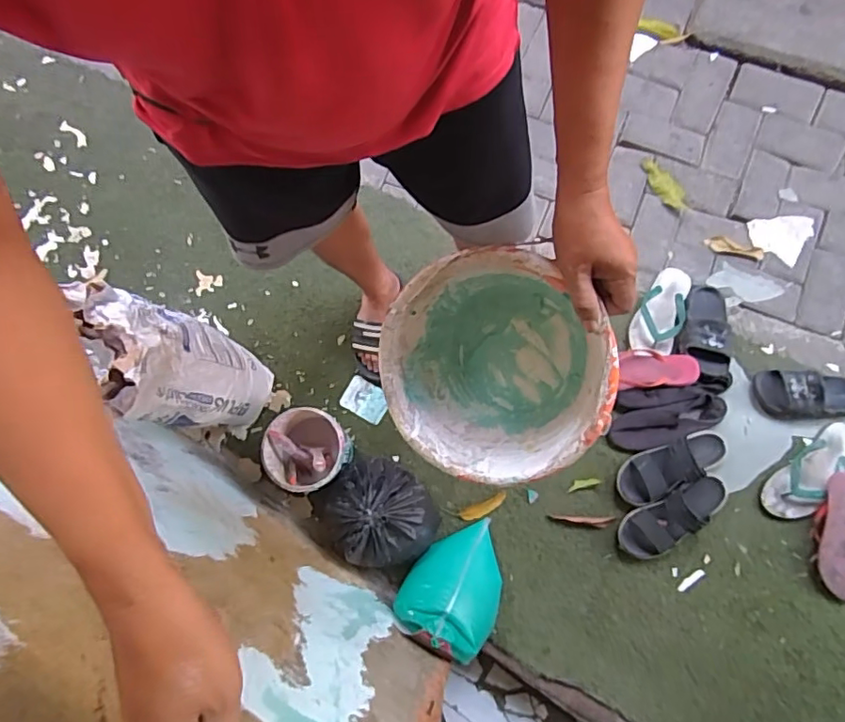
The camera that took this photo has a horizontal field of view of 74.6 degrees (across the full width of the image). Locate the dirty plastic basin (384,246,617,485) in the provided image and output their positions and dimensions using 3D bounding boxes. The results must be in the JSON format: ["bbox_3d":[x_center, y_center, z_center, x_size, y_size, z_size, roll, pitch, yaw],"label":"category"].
[{"bbox_3d":[0.094,-0.001,0.639,0.244,0.163,0.244,3,99,21],"label":"dirty plastic basin"}]

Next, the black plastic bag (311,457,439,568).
[{"bbox_3d":[-0.110,0.332,1.173,0.242,0.141,0.244,-43,78,-4],"label":"black plastic bag"}]

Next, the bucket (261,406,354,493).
[{"bbox_3d":[-0.241,0.194,1.186,0.161,0.139,0.166,-1,78,5],"label":"bucket"}]

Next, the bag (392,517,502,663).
[{"bbox_3d":[0.075,0.435,1.104,0.192,0.153,0.234,28,82,10],"label":"bag"}]

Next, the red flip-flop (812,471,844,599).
[{"bbox_3d":[0.849,0.351,1.110,0.103,0.039,0.244,0,87,1],"label":"red flip-flop"}]

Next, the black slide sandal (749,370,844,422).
[{"bbox_3d":[0.829,0.073,1.173,0.230,0.064,0.105,2,79,6],"label":"black slide sandal"}]

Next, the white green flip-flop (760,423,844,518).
[{"bbox_3d":[0.815,0.230,1.161,0.255,0.037,0.095,-44,78,-4],"label":"white green flip-flop"}]

